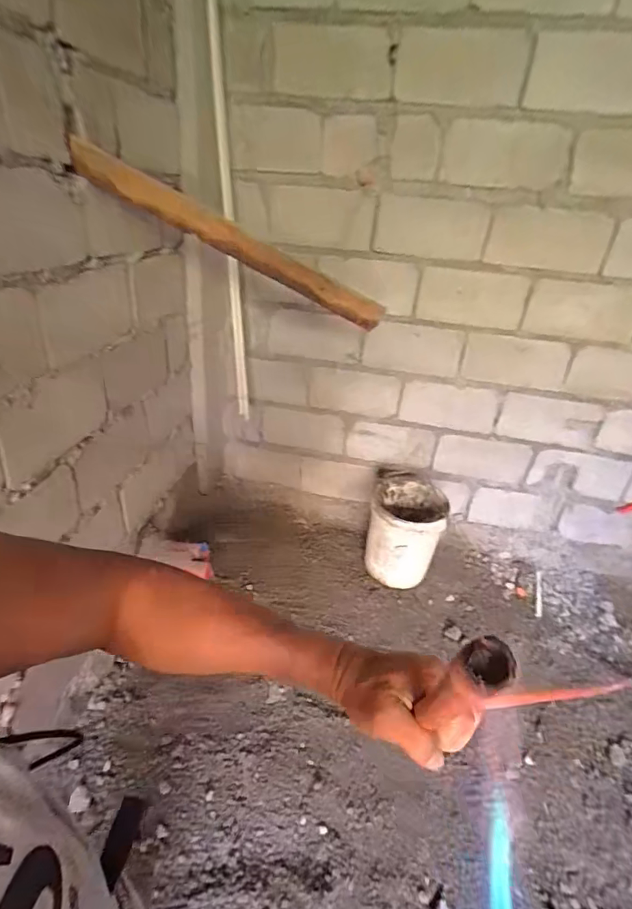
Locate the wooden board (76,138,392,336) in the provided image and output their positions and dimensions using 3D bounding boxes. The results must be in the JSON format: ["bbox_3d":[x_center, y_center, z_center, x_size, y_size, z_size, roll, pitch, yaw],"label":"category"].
[{"bbox_3d":[-0.205,-0.518,1.112,0.815,0.077,0.053,28,31,-3],"label":"wooden board"}]

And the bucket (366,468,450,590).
[{"bbox_3d":[0.364,0.329,1.903,0.293,0.349,0.305,9,29,7],"label":"bucket"}]

